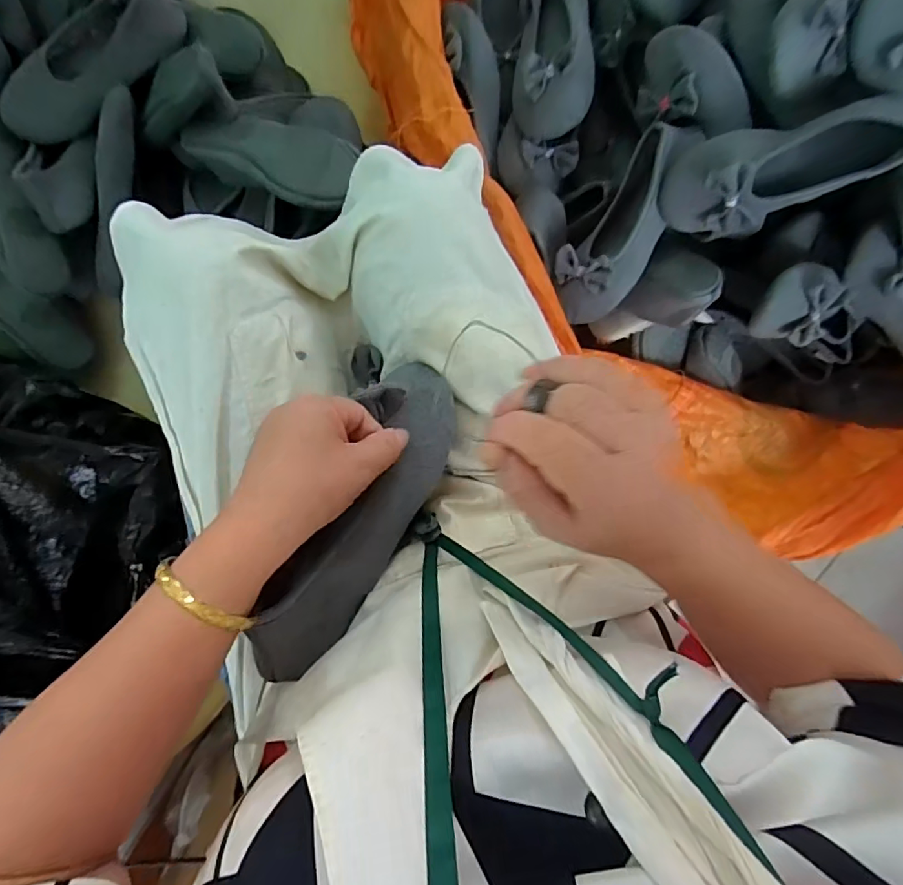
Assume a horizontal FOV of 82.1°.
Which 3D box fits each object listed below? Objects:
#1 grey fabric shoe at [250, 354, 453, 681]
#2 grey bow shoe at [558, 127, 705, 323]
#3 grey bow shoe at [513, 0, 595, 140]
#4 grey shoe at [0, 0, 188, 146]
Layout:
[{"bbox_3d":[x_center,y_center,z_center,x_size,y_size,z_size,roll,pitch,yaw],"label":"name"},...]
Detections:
[{"bbox_3d":[-0.064,0.044,0.357,0.087,0.051,0.235,26,72,-8],"label":"grey fabric shoe"},{"bbox_3d":[0.198,-0.254,0.607,0.098,0.057,0.234,23,108,-8],"label":"grey bow shoe"},{"bbox_3d":[0.125,-0.488,0.628,0.086,0.078,0.228,0,92,-7],"label":"grey bow shoe"},{"bbox_3d":[-0.432,-0.458,0.617,0.243,0.062,0.103,-39,97,-4],"label":"grey shoe"}]

